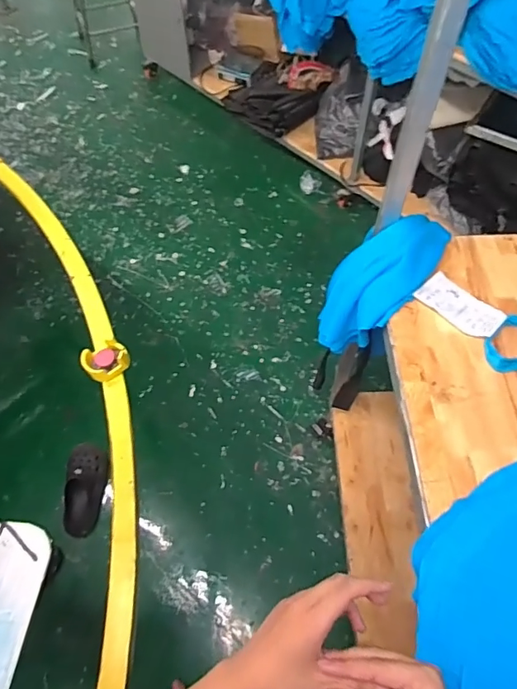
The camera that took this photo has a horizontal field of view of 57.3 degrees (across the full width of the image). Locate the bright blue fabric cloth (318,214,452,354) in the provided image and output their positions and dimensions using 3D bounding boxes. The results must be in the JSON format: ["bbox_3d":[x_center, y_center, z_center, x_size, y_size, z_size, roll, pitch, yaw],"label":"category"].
[{"bbox_3d":[0.226,-0.122,0.884,0.154,0.216,0.230,28,63,18],"label":"bright blue fabric cloth"}]

